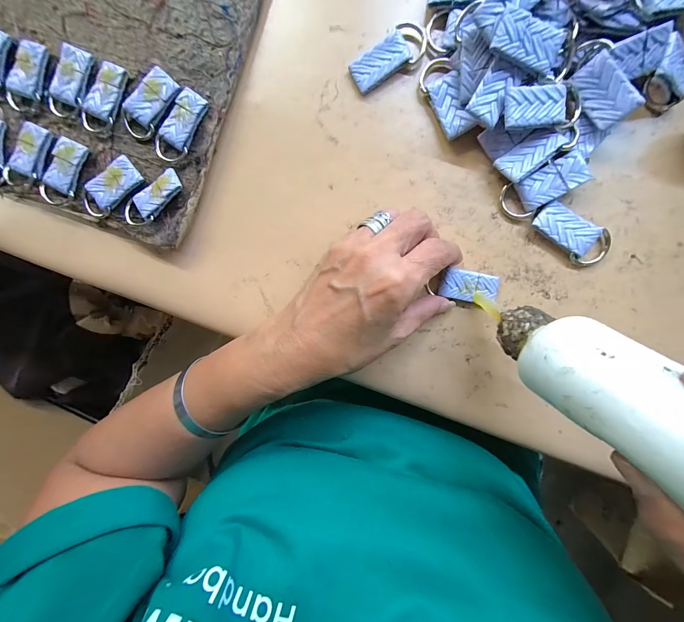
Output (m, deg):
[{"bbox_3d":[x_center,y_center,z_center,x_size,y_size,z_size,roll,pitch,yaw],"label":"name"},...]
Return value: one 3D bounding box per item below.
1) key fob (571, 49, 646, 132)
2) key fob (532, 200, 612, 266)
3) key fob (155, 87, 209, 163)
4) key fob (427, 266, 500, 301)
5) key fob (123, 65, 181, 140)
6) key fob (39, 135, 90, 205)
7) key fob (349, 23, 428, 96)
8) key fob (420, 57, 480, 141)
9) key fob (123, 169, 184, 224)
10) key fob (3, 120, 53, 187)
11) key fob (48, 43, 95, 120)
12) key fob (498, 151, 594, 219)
[{"bbox_3d":[0.148,-0.124,0.163,0.020,0.004,0.036,-34,84,42],"label":"key fob"},{"bbox_3d":[0.146,-0.049,0.183,0.049,0.007,0.024,35,98,2],"label":"key fob"},{"bbox_3d":[-0.111,-0.126,0.196,0.022,0.004,0.048,37,98,2],"label":"key fob"},{"bbox_3d":[0.084,-0.017,0.192,0.039,0.004,0.020,2,97,0],"label":"key fob"},{"bbox_3d":[-0.133,-0.142,0.197,0.024,0.007,0.047,44,98,1],"label":"key fob"},{"bbox_3d":[-0.204,-0.100,0.209,0.025,0.007,0.048,27,98,3],"label":"key fob"},{"bbox_3d":[0.029,-0.161,0.184,0.048,0.007,0.022,-30,91,8],"label":"key fob"},{"bbox_3d":[0.066,-0.134,0.181,0.021,0.009,0.049,-26,92,8],"label":"key fob"},{"bbox_3d":[-0.134,-0.079,0.202,0.048,0.006,0.020,-37,90,8],"label":"key fob"},{"bbox_3d":[-0.231,-0.113,0.210,0.027,0.004,0.047,25,98,4],"label":"key fob"},{"bbox_3d":[-0.192,-0.161,0.203,0.025,0.004,0.047,26,98,3],"label":"key fob"},{"bbox_3d":[0.126,-0.077,0.180,0.049,0.011,0.023,-25,92,8],"label":"key fob"}]

